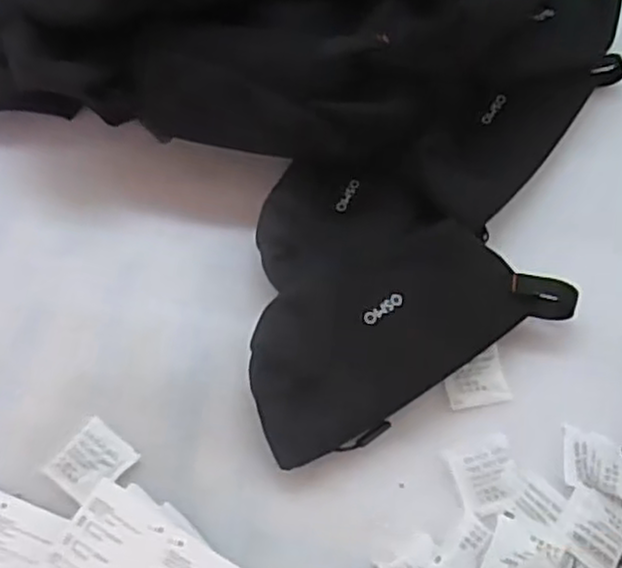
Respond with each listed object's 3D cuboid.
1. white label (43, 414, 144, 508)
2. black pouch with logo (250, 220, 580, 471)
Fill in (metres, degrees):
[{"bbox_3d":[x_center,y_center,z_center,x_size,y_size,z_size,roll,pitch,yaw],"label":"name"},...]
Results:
[{"bbox_3d":[-0.125,0.102,0.423,0.036,0.004,0.041,39,68,8],"label":"white label"},{"bbox_3d":[0.058,0.023,0.455,0.206,0.049,0.093,-25,67,-15],"label":"black pouch with logo"}]

